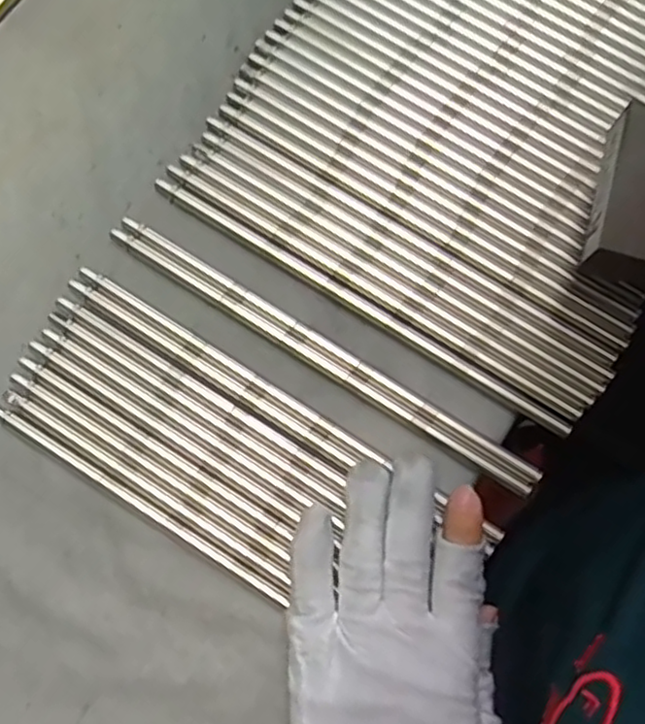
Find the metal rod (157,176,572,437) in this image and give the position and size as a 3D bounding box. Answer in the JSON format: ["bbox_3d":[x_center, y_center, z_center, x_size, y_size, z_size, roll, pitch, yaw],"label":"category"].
[{"bbox_3d":[0.016,-0.028,0.315,0.223,0.004,0.007,32,80,6],"label":"metal rod"}]

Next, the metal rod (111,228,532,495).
[{"bbox_3d":[-0.004,-0.002,0.309,0.222,0.004,0.007,32,80,6],"label":"metal rod"}]

